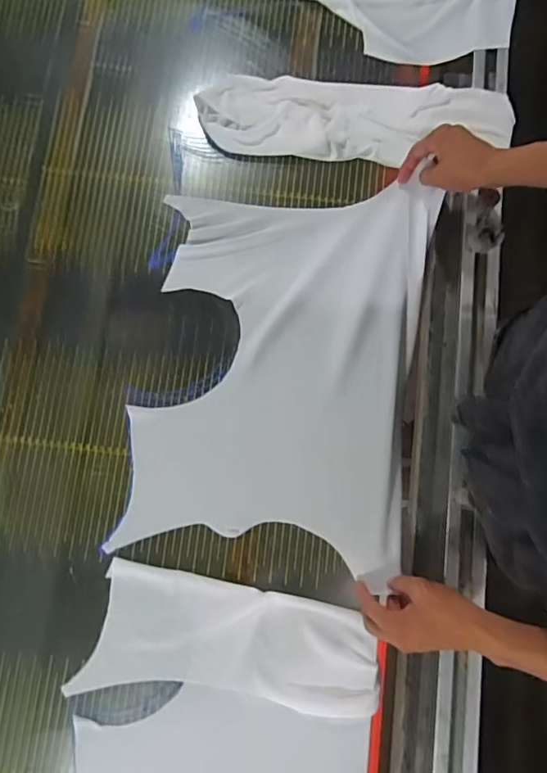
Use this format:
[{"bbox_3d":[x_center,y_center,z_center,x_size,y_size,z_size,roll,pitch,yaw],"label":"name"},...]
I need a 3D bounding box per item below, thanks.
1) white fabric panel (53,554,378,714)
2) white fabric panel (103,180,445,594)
[{"bbox_3d":[-0.052,0.307,0.615,0.351,0.009,0.147,4,84,1],"label":"white fabric panel"},{"bbox_3d":[0.011,-0.023,0.682,0.356,0.048,0.502,7,78,2],"label":"white fabric panel"}]

